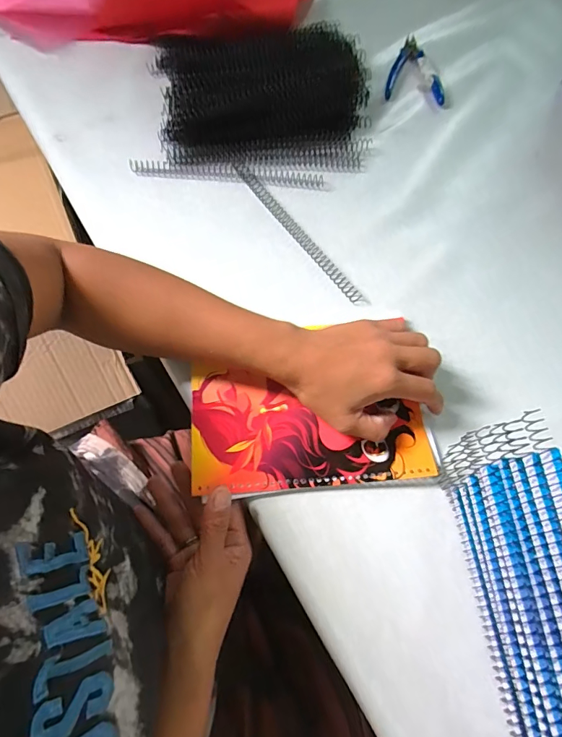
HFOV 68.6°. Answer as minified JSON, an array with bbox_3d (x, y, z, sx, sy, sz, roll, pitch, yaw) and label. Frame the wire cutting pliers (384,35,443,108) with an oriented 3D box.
[{"bbox_3d":[0.170,-0.383,0.523,0.071,0.012,0.120,7,69,1],"label":"wire cutting pliers"}]

